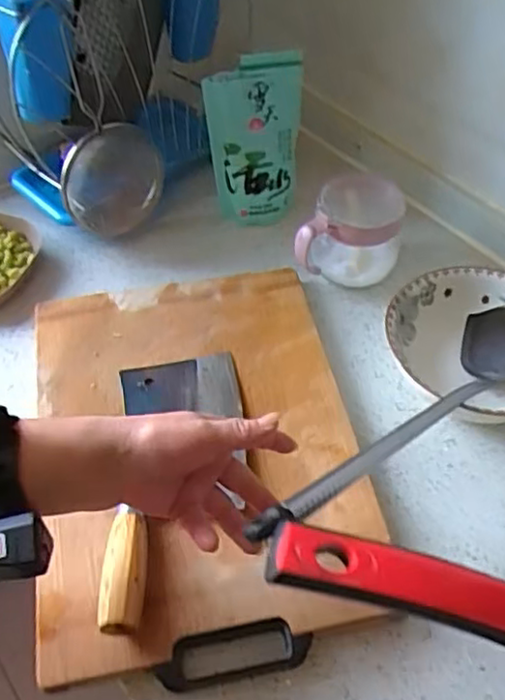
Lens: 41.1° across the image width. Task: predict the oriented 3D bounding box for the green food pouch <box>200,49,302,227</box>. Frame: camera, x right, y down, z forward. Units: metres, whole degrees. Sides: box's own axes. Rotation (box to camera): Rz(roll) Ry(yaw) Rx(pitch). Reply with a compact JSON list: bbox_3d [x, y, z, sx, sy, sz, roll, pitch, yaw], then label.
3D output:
[{"bbox_3d":[0.002,-0.224,0.747,0.100,0.195,0.033,-4,51,-3],"label":"green food pouch"}]

